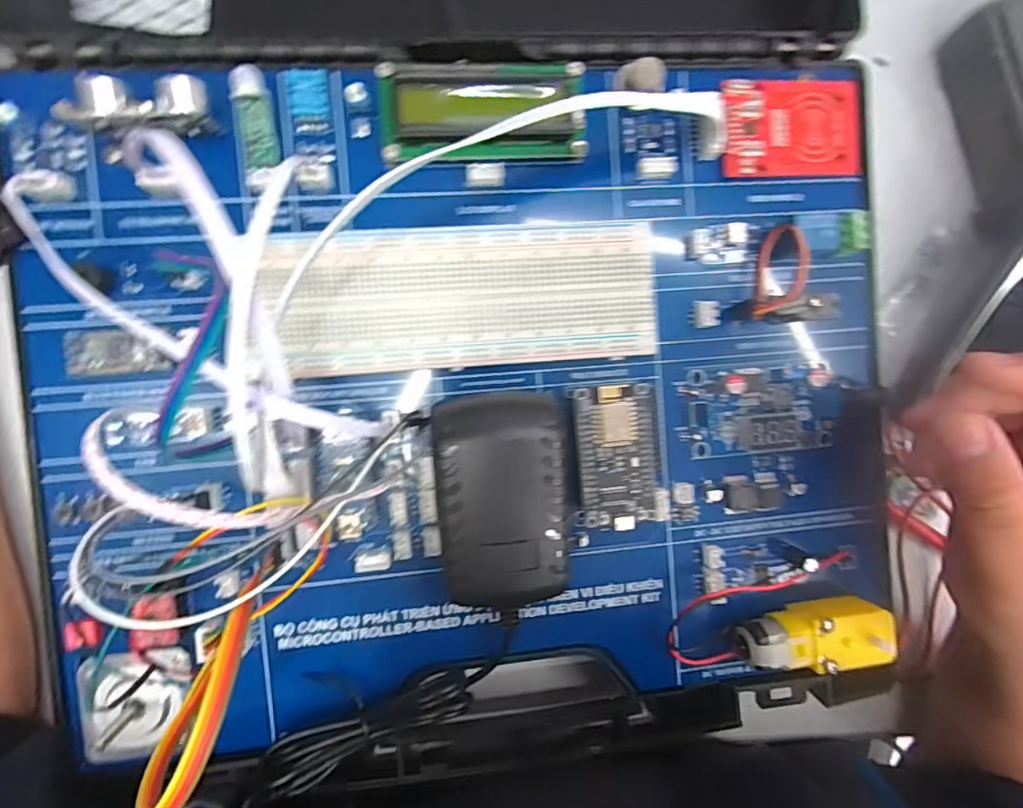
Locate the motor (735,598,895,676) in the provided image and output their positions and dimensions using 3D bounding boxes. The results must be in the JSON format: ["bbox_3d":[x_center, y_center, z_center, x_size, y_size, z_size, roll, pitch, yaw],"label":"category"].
[{"bbox_3d":[0.127,0.097,0.223,0.064,0.024,0.026,0,90,-8],"label":"motor"}]

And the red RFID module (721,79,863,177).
[{"bbox_3d":[0.122,-0.120,0.225,0.063,0.004,0.040,-4,91,-8],"label":"red RFID module"}]

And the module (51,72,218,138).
[{"bbox_3d":[-0.135,-0.105,0.187,0.050,0.017,0.020,-3,91,-8],"label":"module"}]

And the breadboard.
[{"bbox_3d":[-0.017,-0.042,0.209,0.148,0.010,0.054,-5,91,-8],"label":"breadboard"}]

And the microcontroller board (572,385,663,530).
[{"bbox_3d":[0.044,0.021,0.216,0.034,0.015,0.056,-6,91,-8],"label":"microcontroller board"}]

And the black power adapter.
[{"bbox_3d":[-0.005,0.036,0.200,0.050,0.034,0.079,-5,91,-8],"label":"black power adapter"}]

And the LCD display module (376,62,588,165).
[{"bbox_3d":[-0.011,-0.116,0.206,0.079,0.011,0.037,-7,91,-8],"label":"LCD display module"}]

